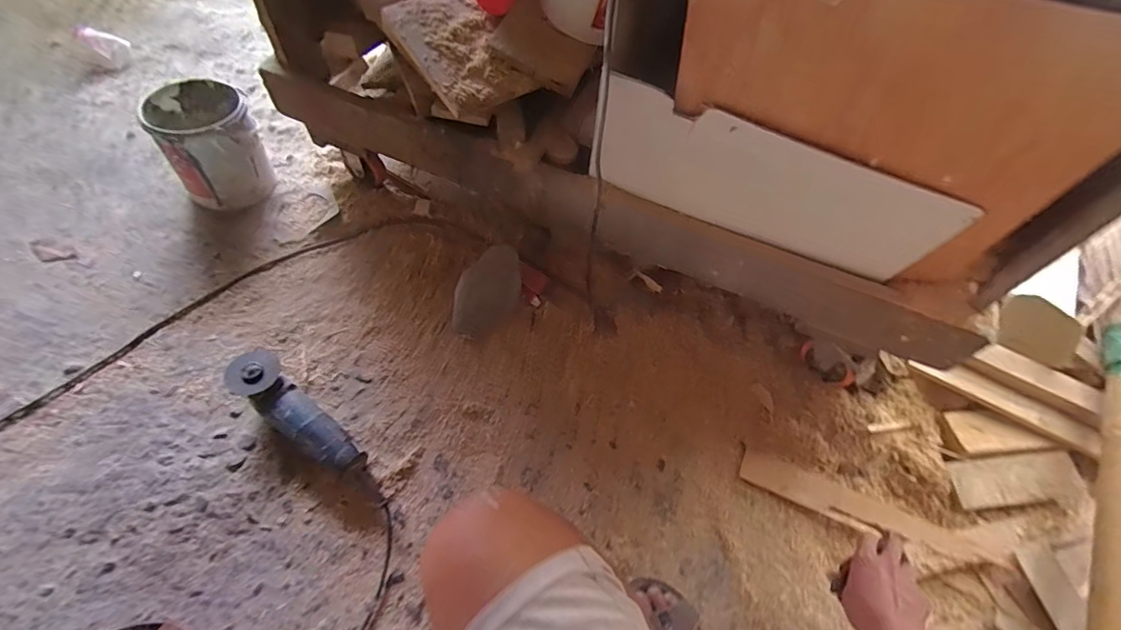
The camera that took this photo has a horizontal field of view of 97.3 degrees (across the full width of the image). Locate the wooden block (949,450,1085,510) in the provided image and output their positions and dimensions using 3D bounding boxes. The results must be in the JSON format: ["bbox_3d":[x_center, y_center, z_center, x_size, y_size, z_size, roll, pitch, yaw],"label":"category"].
[{"bbox_3d":[0.734,0.264,0.792,0.215,0.015,0.076,-3,57,-8],"label":"wooden block"}]

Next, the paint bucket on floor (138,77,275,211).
[{"bbox_3d":[-0.726,-0.350,1.028,0.189,0.204,0.171,30,59,13],"label":"paint bucket on floor"}]

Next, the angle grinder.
[{"bbox_3d":[-0.399,0.174,0.781,0.322,0.100,0.071,34,60,16],"label":"angle grinder"}]

